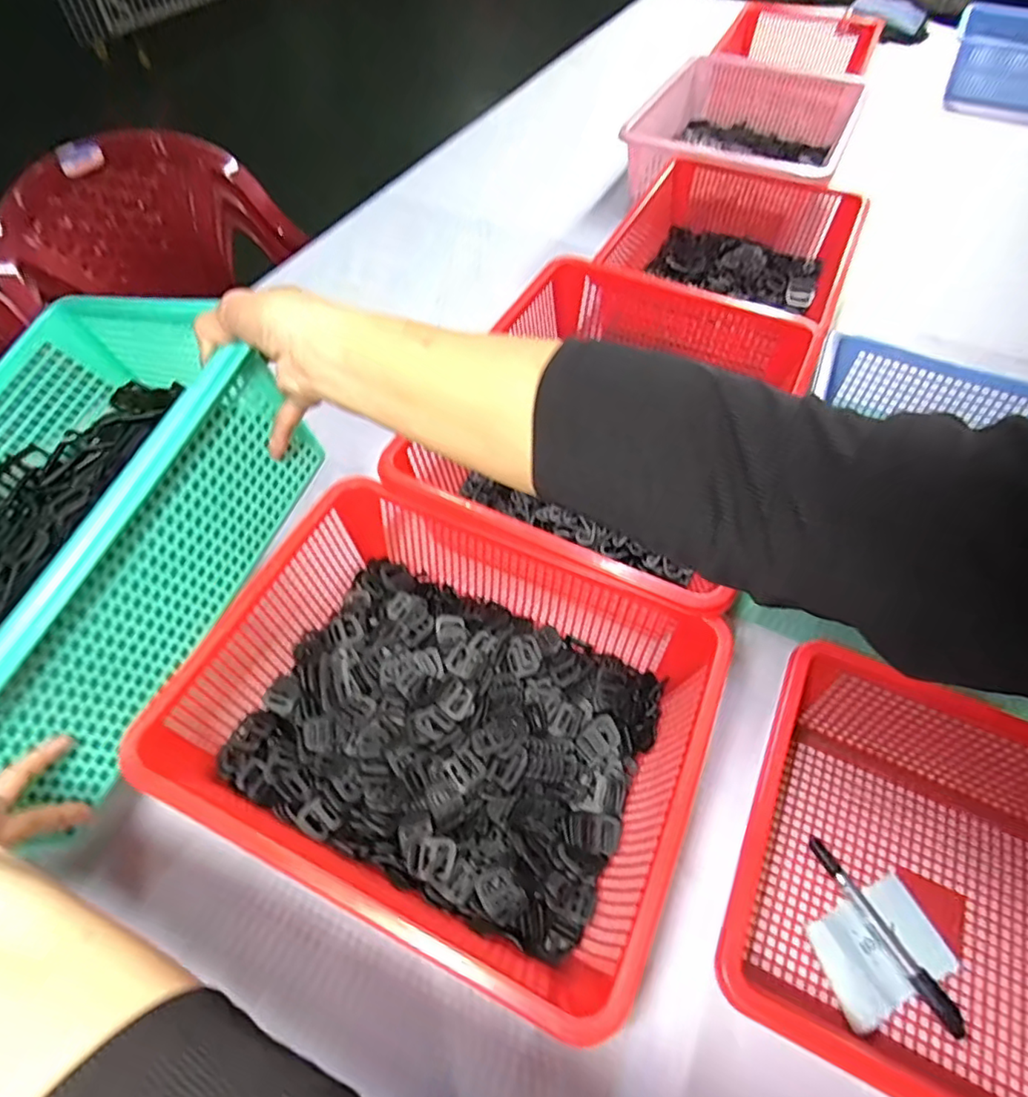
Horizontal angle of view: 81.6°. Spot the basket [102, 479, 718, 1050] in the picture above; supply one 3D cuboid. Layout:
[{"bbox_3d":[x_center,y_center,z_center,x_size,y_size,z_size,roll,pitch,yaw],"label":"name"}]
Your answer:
[{"bbox_3d":[-0.060,0.116,0.470,0.389,0.129,0.291,21,59,15],"label":"basket"}]

